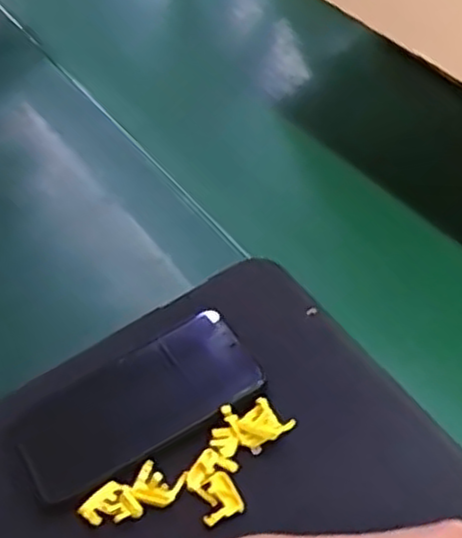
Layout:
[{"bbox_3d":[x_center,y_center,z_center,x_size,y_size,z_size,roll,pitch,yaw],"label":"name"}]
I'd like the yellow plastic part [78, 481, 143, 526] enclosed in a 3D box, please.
[{"bbox_3d":[-0.074,0.146,0.454,0.033,0.009,0.024,-26,52,-19],"label":"yellow plastic part"}]

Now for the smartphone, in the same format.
[{"bbox_3d":[-0.059,0.089,0.489,0.163,0.012,0.075,-30,54,-22],"label":"smartphone"}]

